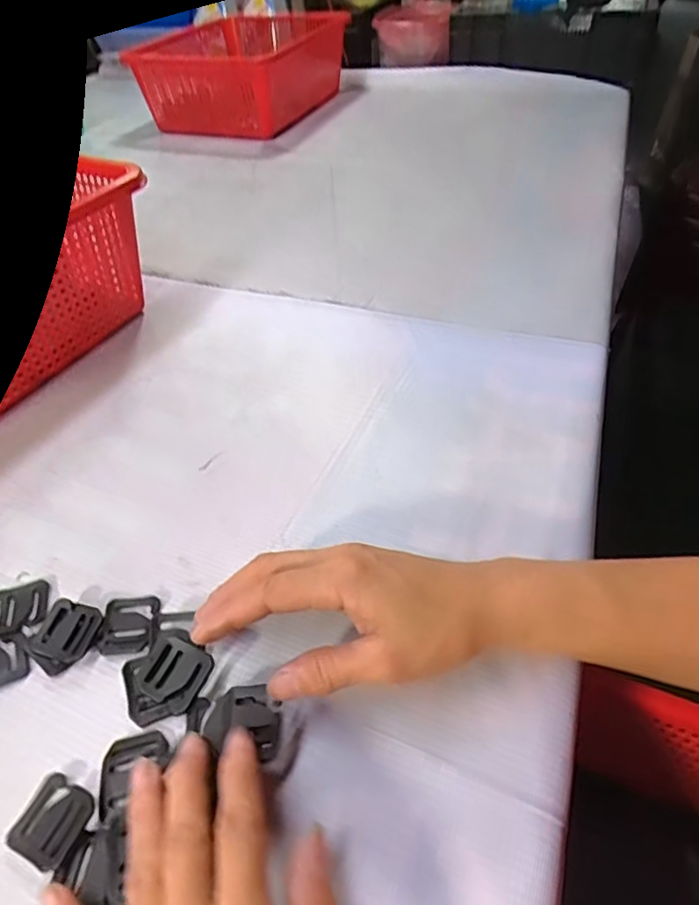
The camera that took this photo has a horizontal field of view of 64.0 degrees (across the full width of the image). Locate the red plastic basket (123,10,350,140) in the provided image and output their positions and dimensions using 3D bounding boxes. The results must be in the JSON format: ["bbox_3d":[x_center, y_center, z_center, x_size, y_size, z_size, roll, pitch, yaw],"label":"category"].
[{"bbox_3d":[-0.153,-0.659,0.978,0.231,0.110,0.355,13,49,19],"label":"red plastic basket"}]

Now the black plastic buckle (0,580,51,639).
[{"bbox_3d":[-0.195,0.092,0.326,0.035,0.006,0.031,-16,46,-8],"label":"black plastic buckle"}]

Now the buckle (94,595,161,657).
[{"bbox_3d":[-0.123,0.096,0.313,0.035,0.008,0.036,-1,46,7],"label":"buckle"}]

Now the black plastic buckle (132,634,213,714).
[{"bbox_3d":[-0.089,0.112,0.285,0.034,0.004,0.030,18,67,23],"label":"black plastic buckle"}]

